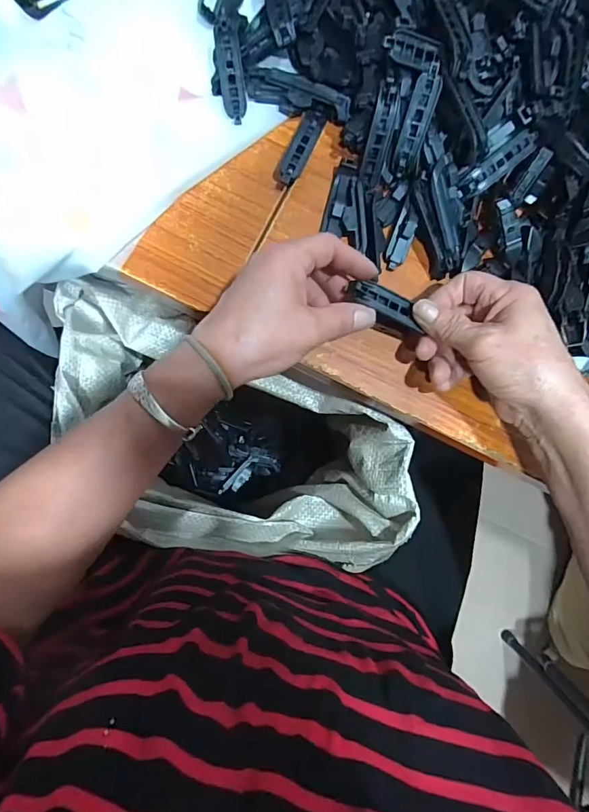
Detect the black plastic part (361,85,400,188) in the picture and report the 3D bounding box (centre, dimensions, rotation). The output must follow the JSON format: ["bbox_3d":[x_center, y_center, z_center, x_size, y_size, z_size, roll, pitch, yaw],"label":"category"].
[{"bbox_3d":[0.067,-0.210,0.327,0.019,0.011,0.064,8,129,-4],"label":"black plastic part"}]

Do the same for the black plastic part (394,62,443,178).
[{"bbox_3d":[0.094,-0.216,0.319,0.019,0.004,0.070,11,132,-4],"label":"black plastic part"}]

